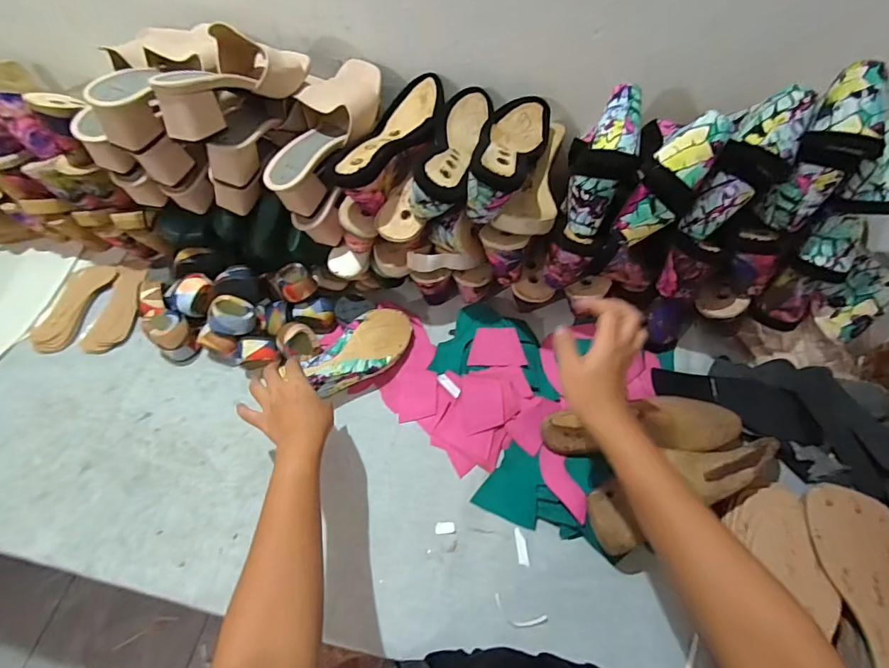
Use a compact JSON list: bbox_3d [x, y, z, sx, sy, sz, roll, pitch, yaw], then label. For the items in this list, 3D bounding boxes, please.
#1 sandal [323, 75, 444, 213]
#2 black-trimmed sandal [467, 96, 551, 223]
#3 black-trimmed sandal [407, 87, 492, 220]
[{"bbox_3d":[-0.073,-0.258,0.614,0.086,0.073,0.235,22,63,15],"label":"sandal"},{"bbox_3d":[0.079,-0.223,0.575,0.077,0.083,0.233,14,49,10],"label":"black-trimmed sandal"},{"bbox_3d":[0.009,-0.244,0.576,0.077,0.072,0.224,8,60,8],"label":"black-trimmed sandal"}]

